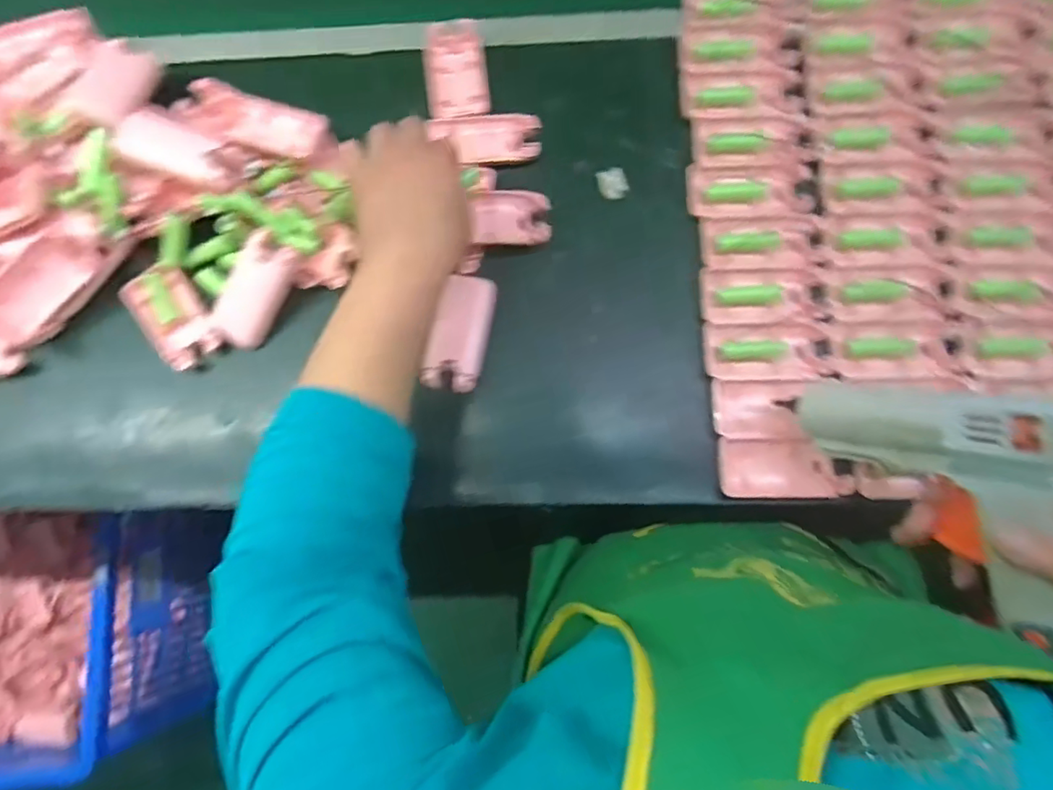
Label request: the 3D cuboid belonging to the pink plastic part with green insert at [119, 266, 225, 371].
[{"bbox_3d":[-0.294,-0.063,0.483,0.052,0.023,0.088,-35,80,-6],"label":"pink plastic part with green insert"}]

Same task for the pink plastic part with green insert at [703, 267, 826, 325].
[{"bbox_3d":[0.186,-0.082,0.454,0.090,0.016,0.043,-2,79,3],"label":"pink plastic part with green insert"}]

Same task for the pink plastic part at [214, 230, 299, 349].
[{"bbox_3d":[-0.218,-0.083,0.462,0.036,0.022,0.094,33,106,7],"label":"pink plastic part"}]

